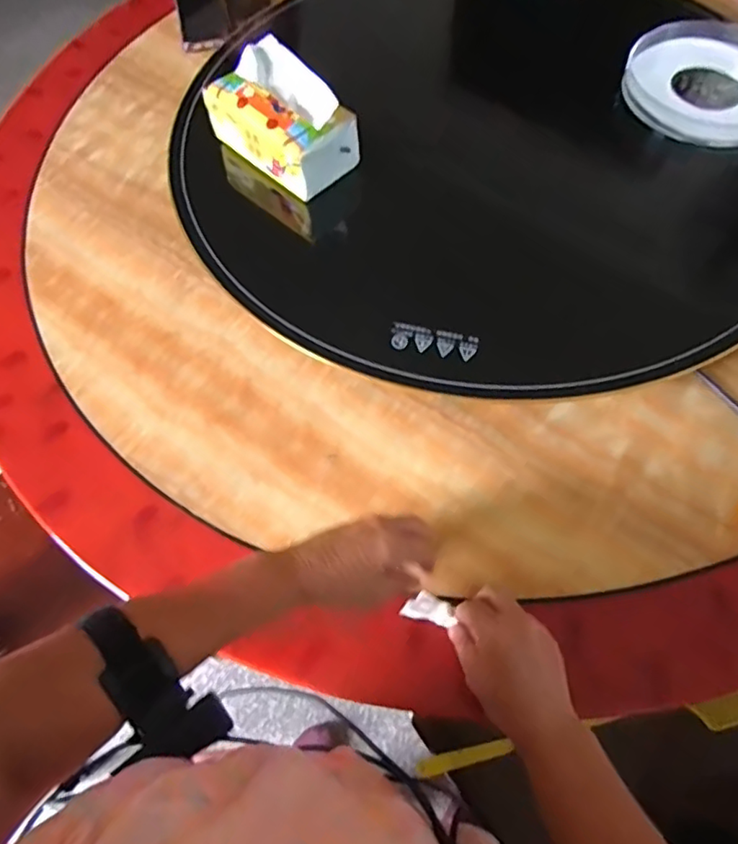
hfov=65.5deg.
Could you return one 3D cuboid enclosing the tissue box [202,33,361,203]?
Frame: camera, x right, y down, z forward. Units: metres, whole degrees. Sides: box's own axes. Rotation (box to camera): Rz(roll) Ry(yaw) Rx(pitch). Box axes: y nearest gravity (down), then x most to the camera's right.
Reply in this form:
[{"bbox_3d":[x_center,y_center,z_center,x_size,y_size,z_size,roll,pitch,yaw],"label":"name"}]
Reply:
[{"bbox_3d":[-0.095,-0.334,0.635,0.151,0.082,0.093,38,71,19],"label":"tissue box"}]

